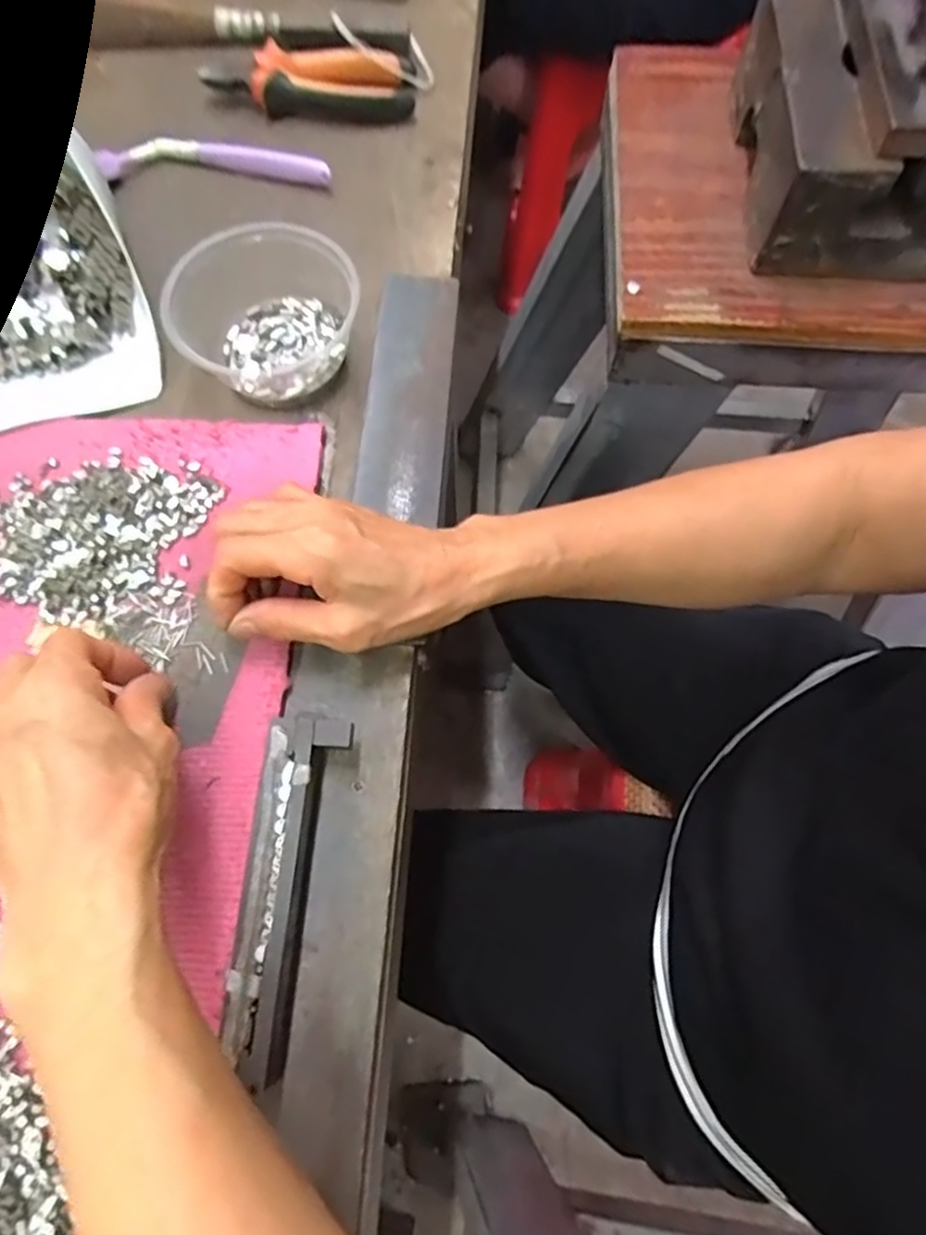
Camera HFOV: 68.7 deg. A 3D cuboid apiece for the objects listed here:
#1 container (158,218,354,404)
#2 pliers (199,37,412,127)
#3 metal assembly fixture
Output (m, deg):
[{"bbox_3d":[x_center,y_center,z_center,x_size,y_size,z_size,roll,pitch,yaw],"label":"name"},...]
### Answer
[{"bbox_3d":[-0.111,-0.173,0.393,0.091,0.060,0.095,1,70,-2],"label":"container"},{"bbox_3d":[-0.111,-0.392,0.494,0.146,0.026,0.055,1,70,-2],"label":"pliers"},{"bbox_3d":[-0.082,0.114,0.305,0.030,0.030,0.147,10,70,1],"label":"metal assembly fixture"}]

